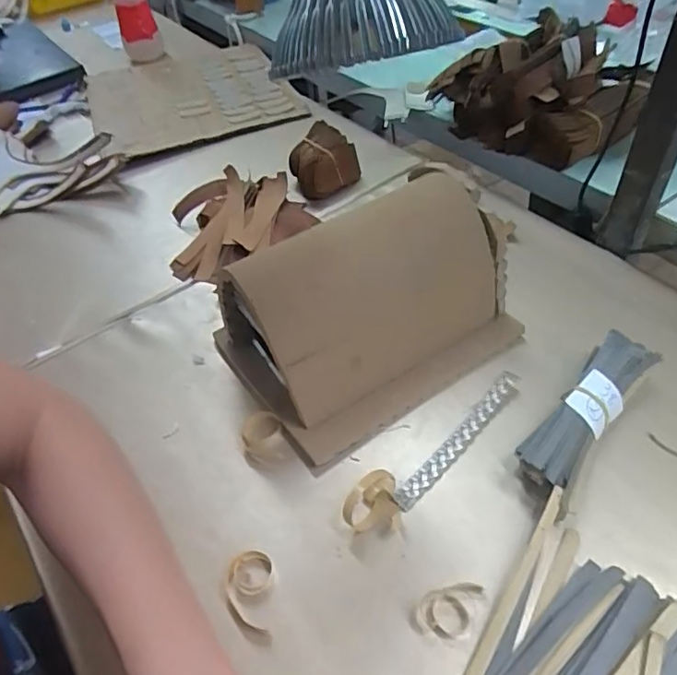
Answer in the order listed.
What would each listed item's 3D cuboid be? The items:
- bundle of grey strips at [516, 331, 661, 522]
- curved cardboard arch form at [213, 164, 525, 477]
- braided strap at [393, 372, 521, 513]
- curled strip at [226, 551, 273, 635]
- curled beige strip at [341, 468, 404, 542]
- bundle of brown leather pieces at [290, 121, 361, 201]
[{"bbox_3d":[0.171,0.054,0.387,0.040,0.038,0.145,29,57,29],"label":"bundle of grey strips"},{"bbox_3d":[0.020,-0.030,0.430,0.210,0.112,0.153,-28,50,-18],"label":"curved cardboard arch form"},{"bbox_3d":[0.087,0.071,0.394,0.017,0.011,0.133,34,59,32],"label":"braided strap"},{"bbox_3d":[-0.056,0.155,0.339,0.029,0.009,0.046,-4,47,4],"label":"curled strip"},{"bbox_3d":[0.021,0.107,0.364,0.036,0.022,0.039,-7,47,1],"label":"curled beige strip"},{"bbox_3d":[-0.017,-0.198,0.629,0.074,0.055,0.060,-32,52,-21],"label":"bundle of brown leather pieces"}]

